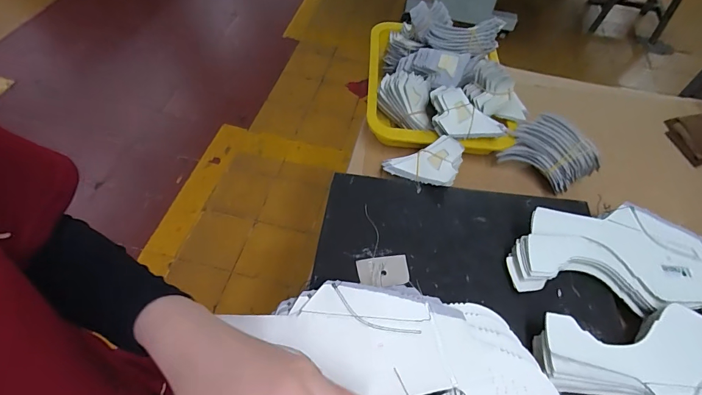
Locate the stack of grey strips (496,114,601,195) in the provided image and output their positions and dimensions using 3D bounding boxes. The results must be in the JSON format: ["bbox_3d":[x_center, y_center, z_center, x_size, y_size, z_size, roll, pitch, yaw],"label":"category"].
[{"bbox_3d":[0.250,-0.056,0.470,0.072,0.051,0.102,-38,65,-25],"label":"stack of grey strips"}]

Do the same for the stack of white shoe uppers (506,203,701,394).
[{"bbox_3d":[0.308,0.105,0.358,0.285,0.037,0.201,2,55,0],"label":"stack of white shoe uppers"}]

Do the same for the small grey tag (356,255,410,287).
[{"bbox_3d":[0.034,0.076,0.384,0.052,0.005,0.031,-4,60,-10],"label":"small grey tag"}]

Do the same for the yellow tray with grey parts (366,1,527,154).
[{"bbox_3d":[0.125,-0.178,0.512,0.198,0.087,0.239,4,55,0],"label":"yellow tray with grey parts"}]

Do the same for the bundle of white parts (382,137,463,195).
[{"bbox_3d":[0.092,-0.036,0.457,0.091,0.024,0.053,-20,82,18],"label":"bundle of white parts"}]

